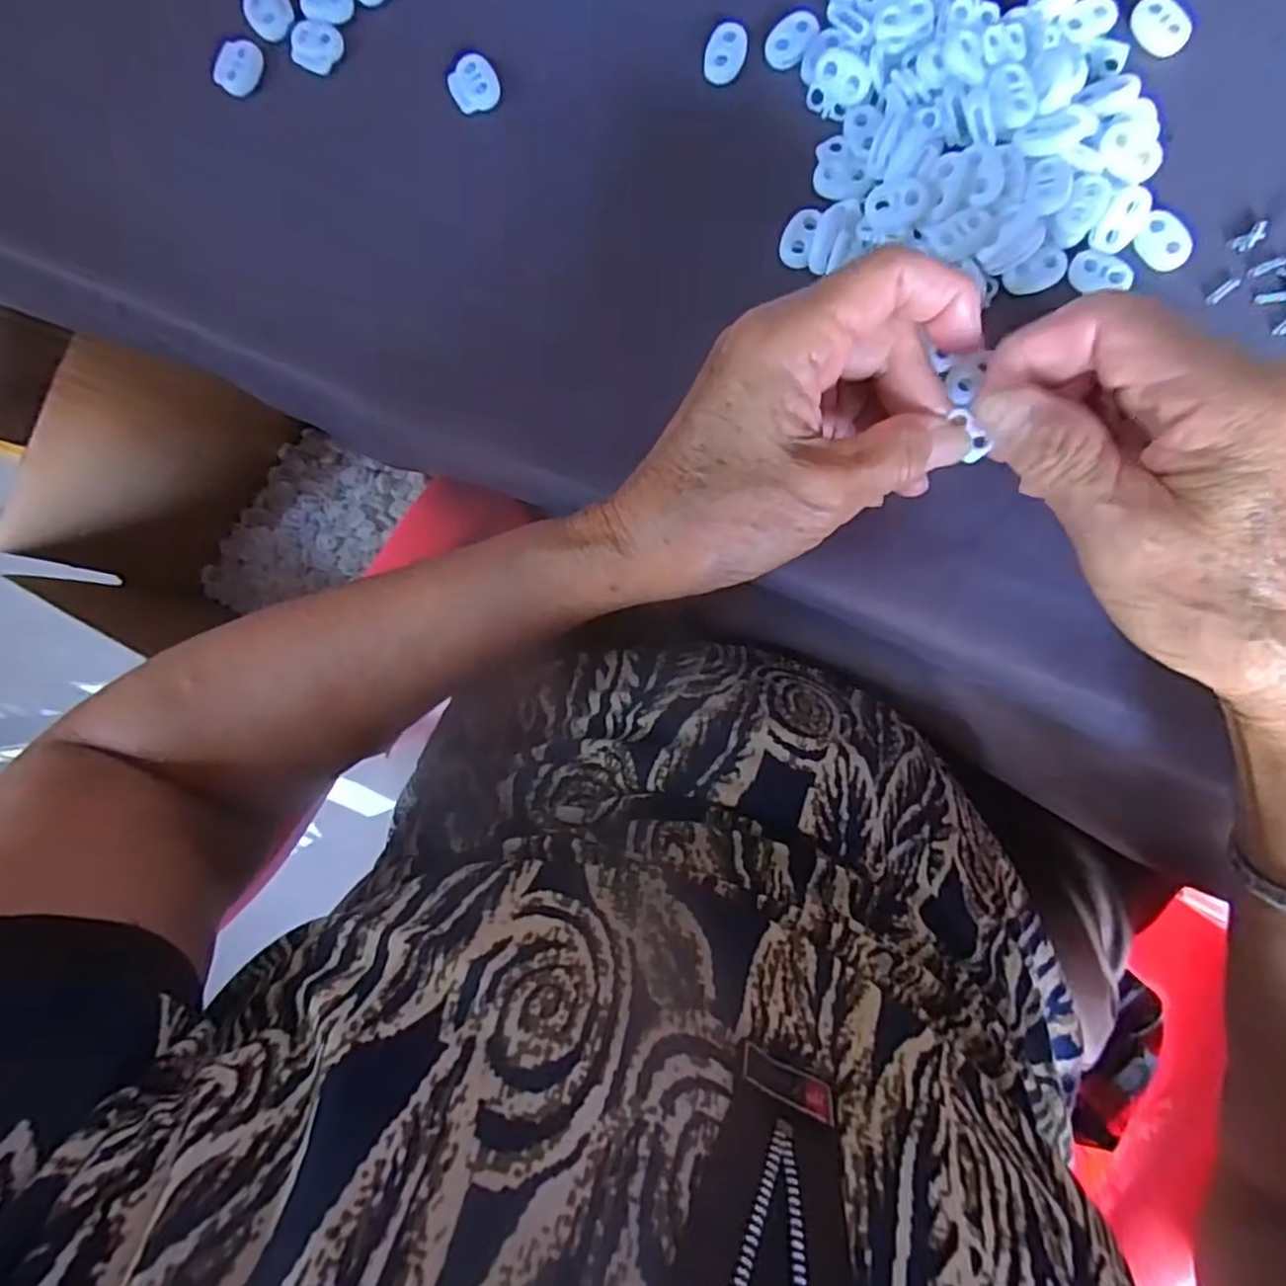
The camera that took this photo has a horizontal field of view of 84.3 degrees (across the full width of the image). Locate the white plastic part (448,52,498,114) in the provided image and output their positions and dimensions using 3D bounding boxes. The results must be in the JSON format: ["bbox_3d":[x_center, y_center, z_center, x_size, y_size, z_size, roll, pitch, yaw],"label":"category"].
[{"bbox_3d":[-0.070,-0.233,0.296,0.020,0.005,0.021,0,90,7],"label":"white plastic part"}]

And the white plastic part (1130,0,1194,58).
[{"bbox_3d":[0.193,-0.230,0.265,0.014,0.008,0.023,-45,85,5],"label":"white plastic part"}]

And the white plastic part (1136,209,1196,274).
[{"bbox_3d":[0.193,-0.148,0.264,0.015,0.007,0.021,-39,85,5],"label":"white plastic part"}]

